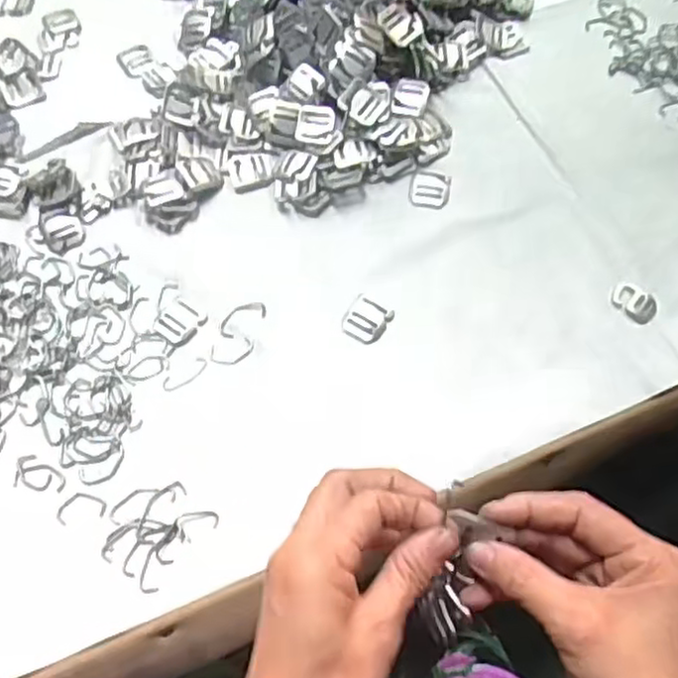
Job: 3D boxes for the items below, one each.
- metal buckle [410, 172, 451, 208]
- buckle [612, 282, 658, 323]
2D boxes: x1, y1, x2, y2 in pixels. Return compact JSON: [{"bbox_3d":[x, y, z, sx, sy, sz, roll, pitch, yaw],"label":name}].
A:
[{"bbox_3d":[0.074,-0.122,0.568,0.032,0.004,0.038,7,64,6],"label":"metal buckle"},{"bbox_3d":[0.216,-0.027,0.508,0.025,0.004,0.034,-35,67,-14],"label":"buckle"}]

